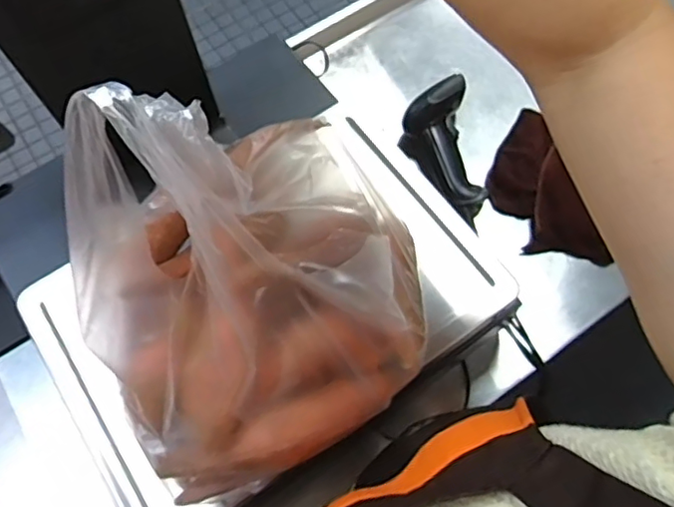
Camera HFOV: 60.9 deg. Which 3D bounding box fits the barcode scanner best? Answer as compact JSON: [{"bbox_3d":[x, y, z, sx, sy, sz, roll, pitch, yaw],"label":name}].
[{"bbox_3d":[0.131,-0.124,0.718,0.088,0.070,0.174,-10,79,8],"label":"barcode scanner"}]

